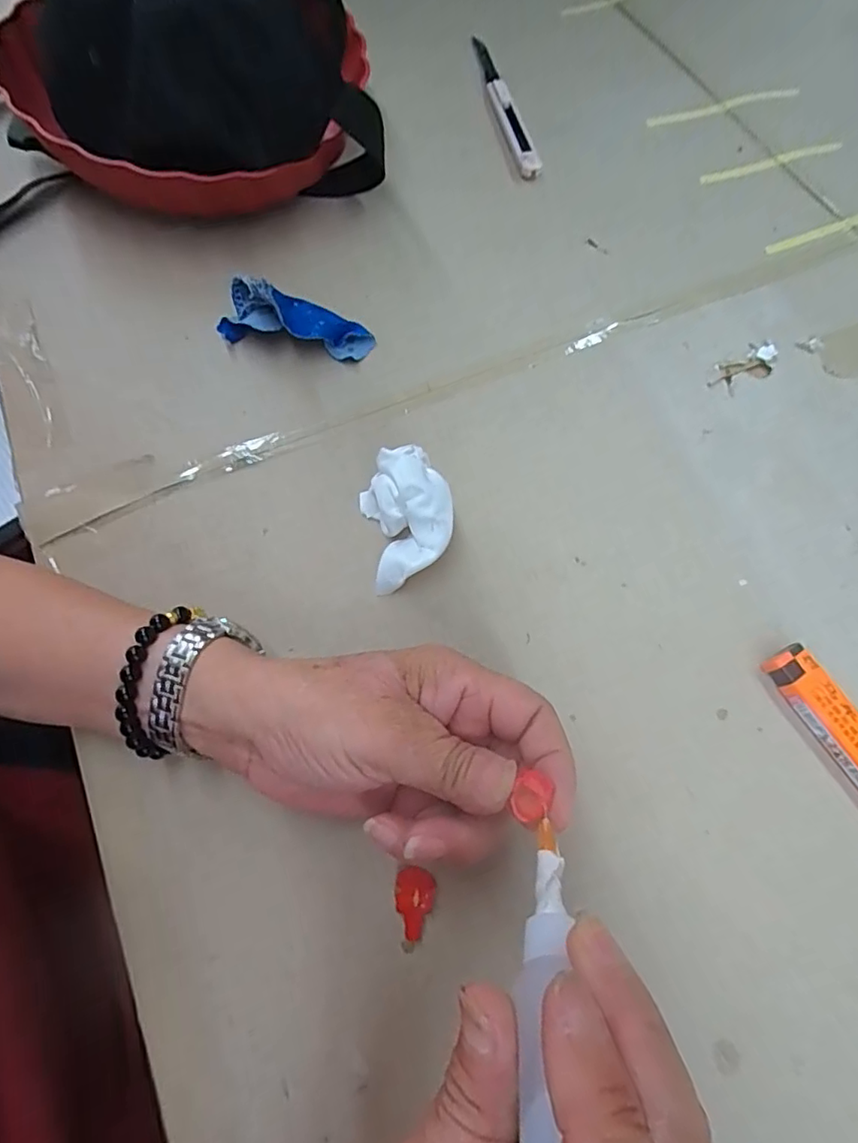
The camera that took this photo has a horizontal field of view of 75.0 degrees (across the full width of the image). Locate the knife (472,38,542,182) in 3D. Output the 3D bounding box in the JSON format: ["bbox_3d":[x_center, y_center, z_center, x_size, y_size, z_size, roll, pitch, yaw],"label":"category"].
[{"bbox_3d":[0.060,-0.377,0.444,0.023,0.007,0.180,-11,69,-6],"label":"knife"}]

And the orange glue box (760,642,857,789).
[{"bbox_3d":[0.198,0.074,0.273,0.023,0.014,0.080,-29,72,-12],"label":"orange glue box"}]

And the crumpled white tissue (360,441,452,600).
[{"bbox_3d":[-0.012,-0.029,0.286,0.044,0.042,0.065,-12,70,-6],"label":"crumpled white tissue"}]

